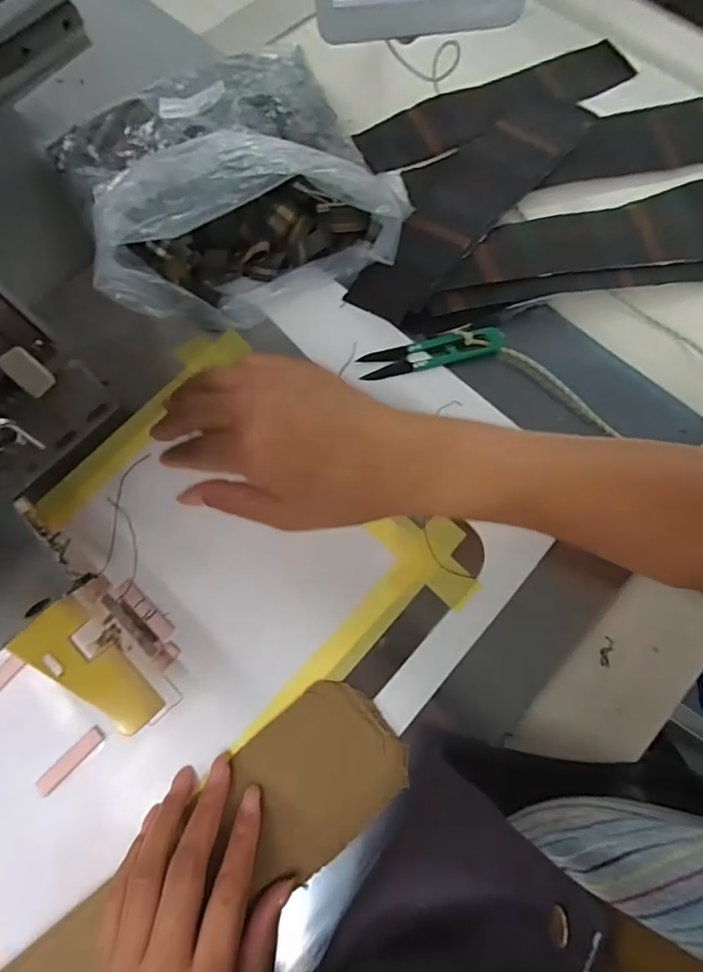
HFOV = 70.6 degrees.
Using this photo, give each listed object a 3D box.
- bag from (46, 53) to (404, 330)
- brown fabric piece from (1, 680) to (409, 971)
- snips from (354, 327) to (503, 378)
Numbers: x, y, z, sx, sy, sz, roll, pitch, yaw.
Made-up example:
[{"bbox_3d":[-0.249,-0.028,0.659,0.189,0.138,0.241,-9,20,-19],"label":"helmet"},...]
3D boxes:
[{"bbox_3d":[-0.087,-0.234,0.361,0.218,0.095,0.203,-21,74,-7],"label":"bag"},{"bbox_3d":[-0.100,0.228,0.268,0.298,0.010,0.077,-38,77,-10],"label":"brown fabric piece"},{"bbox_3d":[0.058,-0.098,0.360,0.102,0.013,0.022,-11,73,-4],"label":"snips"}]

